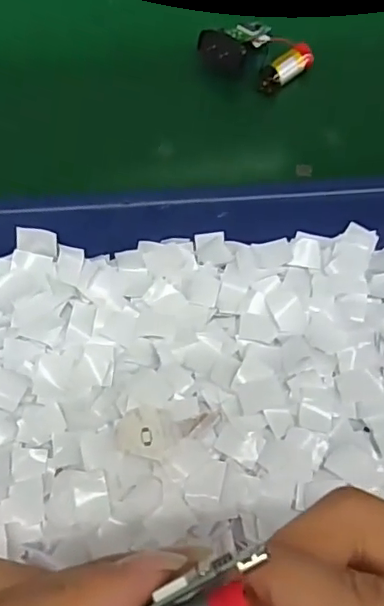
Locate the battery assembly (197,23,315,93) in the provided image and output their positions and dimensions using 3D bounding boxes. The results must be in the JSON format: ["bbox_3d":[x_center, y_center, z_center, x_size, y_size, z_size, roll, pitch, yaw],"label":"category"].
[{"bbox_3d":[0.040,-0.157,0.351,0.050,0.018,0.056,-43,76,-15],"label":"battery assembly"}]

